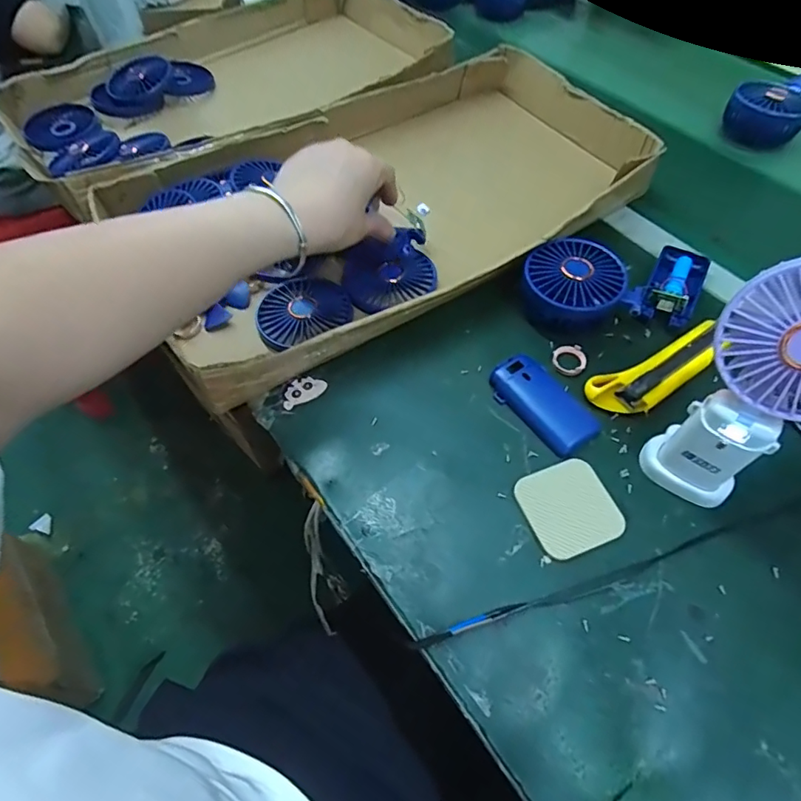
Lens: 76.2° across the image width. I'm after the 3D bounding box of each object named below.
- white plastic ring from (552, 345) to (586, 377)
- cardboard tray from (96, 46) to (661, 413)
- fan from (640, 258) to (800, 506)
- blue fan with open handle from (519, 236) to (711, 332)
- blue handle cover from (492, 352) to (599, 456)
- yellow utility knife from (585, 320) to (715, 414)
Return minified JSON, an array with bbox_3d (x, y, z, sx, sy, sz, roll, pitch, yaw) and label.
[{"bbox_3d":[0.147,-0.035,0.445,0.027,0.005,0.030,8,57,8],"label":"white plastic ring"},{"bbox_3d":[-0.007,-0.216,0.528,0.528,0.056,0.295,-27,59,-15],"label":"cardboard tray"},{"bbox_3d":[0.221,-0.001,0.320,0.074,0.175,0.084,-30,62,-16],"label":"fan"},{"bbox_3d":[0.197,-0.107,0.460,0.177,0.039,0.089,-6,58,-2],"label":"blue fan with open handle"},{"bbox_3d":[0.117,0.000,0.418,0.048,0.012,0.093,-35,61,-19],"label":"blue handle cover"},{"bbox_3d":[0.218,-0.024,0.427,0.131,0.016,0.042,-25,59,-14],"label":"yellow utility knife"}]

